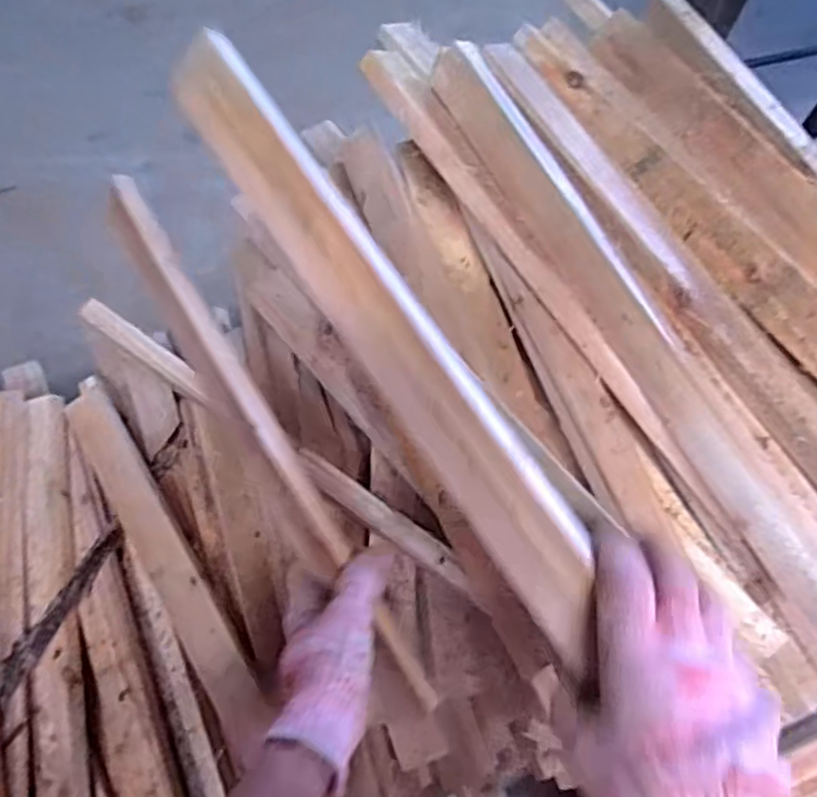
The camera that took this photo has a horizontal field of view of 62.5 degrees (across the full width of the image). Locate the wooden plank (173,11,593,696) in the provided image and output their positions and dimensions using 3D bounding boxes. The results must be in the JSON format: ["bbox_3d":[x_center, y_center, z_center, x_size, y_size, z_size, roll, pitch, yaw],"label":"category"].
[{"bbox_3d":[-0.010,-0.035,0.373,0.048,0.031,0.393,-32,83,-14],"label":"wooden plank"}]

